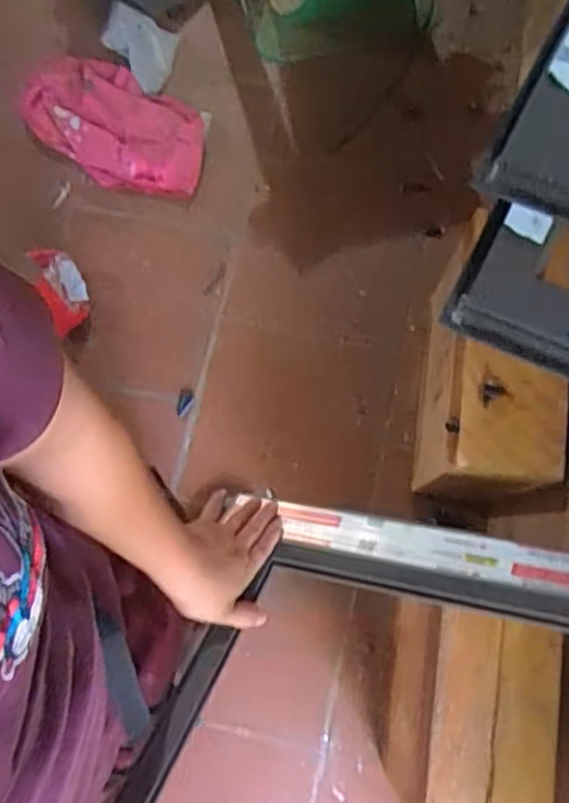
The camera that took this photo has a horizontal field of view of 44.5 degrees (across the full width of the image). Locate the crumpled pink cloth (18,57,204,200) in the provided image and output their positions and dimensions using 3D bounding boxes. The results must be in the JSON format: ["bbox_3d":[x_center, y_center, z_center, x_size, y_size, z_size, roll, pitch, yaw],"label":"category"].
[{"bbox_3d":[-0.389,-0.629,1.607,0.440,0.053,0.260,23,84,-7],"label":"crumpled pink cloth"}]

